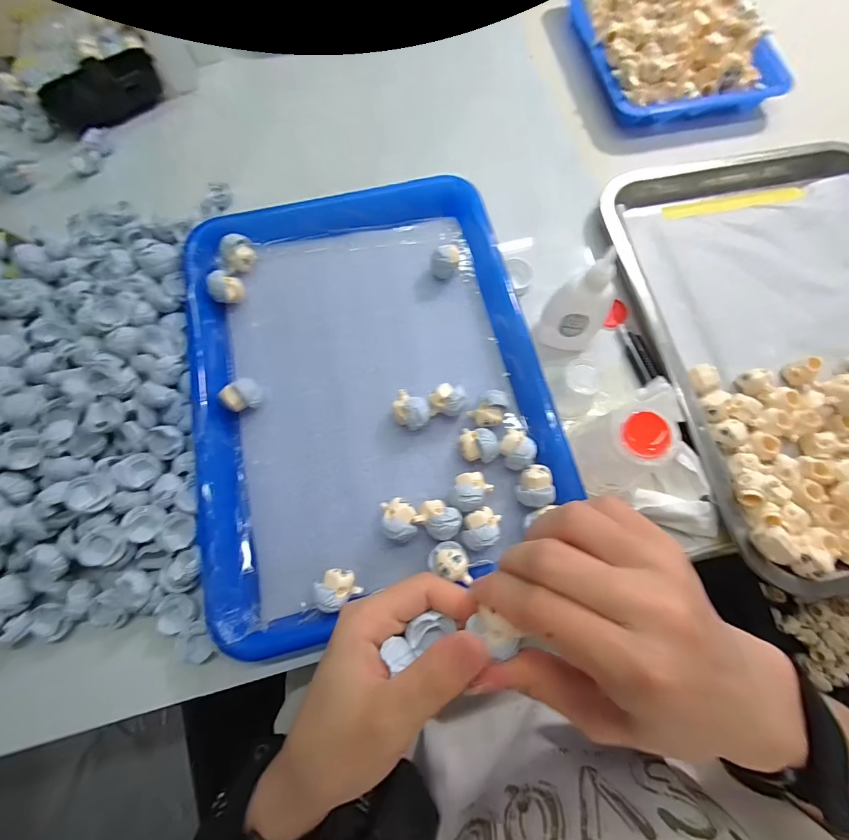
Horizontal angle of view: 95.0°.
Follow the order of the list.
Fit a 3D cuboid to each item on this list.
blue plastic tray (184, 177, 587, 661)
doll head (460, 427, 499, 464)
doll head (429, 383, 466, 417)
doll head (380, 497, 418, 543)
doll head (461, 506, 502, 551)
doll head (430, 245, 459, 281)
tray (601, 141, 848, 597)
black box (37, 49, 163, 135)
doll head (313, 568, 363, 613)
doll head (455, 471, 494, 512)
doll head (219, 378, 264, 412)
[{"bbox_3d":[-0.044,-0.042,0.293,0.245,0.027,0.335,-13,74,-2],"label":"blue plastic tray"},{"bbox_3d":[0.038,0.017,0.273,0.026,0.022,0.025,0,74,1],"label":"doll head"},{"bbox_3d":[0.017,-0.013,0.285,0.025,0.021,0.023,0,74,1],"label":"doll head"},{"bbox_3d":[-0.016,0.067,0.259,0.021,0.023,0.028,-10,74,-1],"label":"doll head"},{"bbox_3d":[0.037,0.072,0.256,0.022,0.026,0.028,15,75,6],"label":"doll head"},{"bbox_3d":[0.017,-0.130,0.318,0.023,0.025,0.016,-3,74,1],"label":"doll head"},{"bbox_3d":[0.304,-0.075,0.298,0.253,0.022,0.350,-12,74,-2],"label":"tray"},{"bbox_3d":[-0.315,-0.323,0.384,0.111,0.036,0.056,-31,75,-9],"label":"black box"},{"bbox_3d":[-0.055,0.106,0.245,0.023,0.028,0.022,0,74,1],"label":"doll head"},{"bbox_3d":[0.033,0.048,0.262,0.025,0.021,0.024,-6,74,0],"label":"doll head"},{"bbox_3d":[-0.133,-0.016,0.286,0.028,0.021,0.020,-42,77,-10],"label":"doll head"}]

